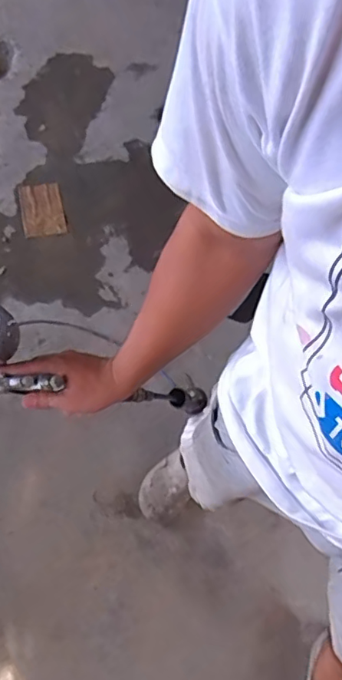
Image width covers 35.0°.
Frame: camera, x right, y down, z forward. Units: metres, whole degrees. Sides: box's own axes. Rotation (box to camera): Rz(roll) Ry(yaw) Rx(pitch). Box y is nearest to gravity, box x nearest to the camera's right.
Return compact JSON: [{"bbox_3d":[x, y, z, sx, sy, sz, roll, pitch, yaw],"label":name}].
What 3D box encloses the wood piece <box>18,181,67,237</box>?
[{"bbox_3d":[-0.433,-0.444,1.816,0.137,0.010,0.229,-11,62,-10],"label":"wood piece"}]

